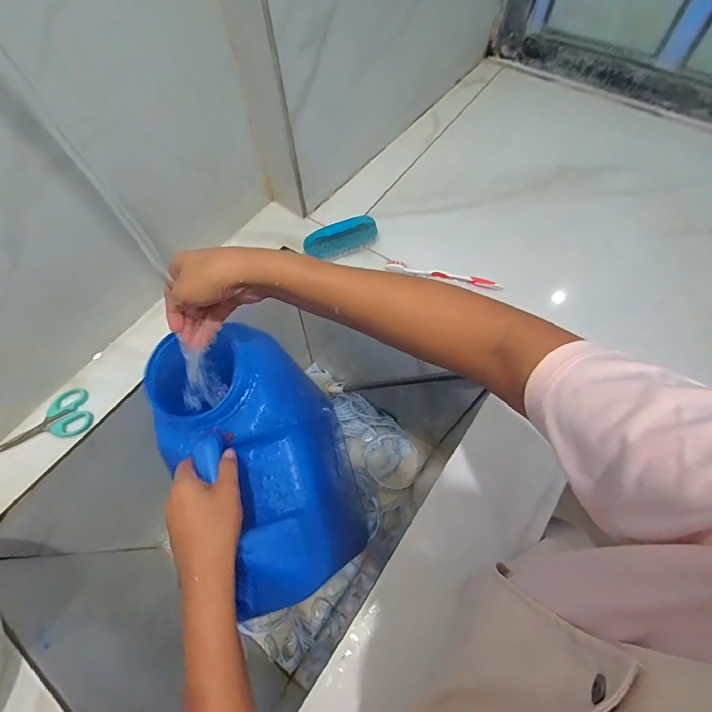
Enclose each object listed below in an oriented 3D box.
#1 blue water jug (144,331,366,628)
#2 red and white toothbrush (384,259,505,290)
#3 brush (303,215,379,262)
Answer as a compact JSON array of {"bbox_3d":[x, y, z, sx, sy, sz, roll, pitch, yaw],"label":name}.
[{"bbox_3d":[-0.101,0.107,0.447,0.181,0.170,0.285,-30,66,-13],"label":"blue water jug"},{"bbox_3d":[0.136,-0.125,0.615,0.178,0.017,0.018,12,64,8],"label":"red and white toothbrush"},{"bbox_3d":[-0.024,-0.191,0.641,0.120,0.052,0.027,-22,26,-8],"label":"brush"}]

